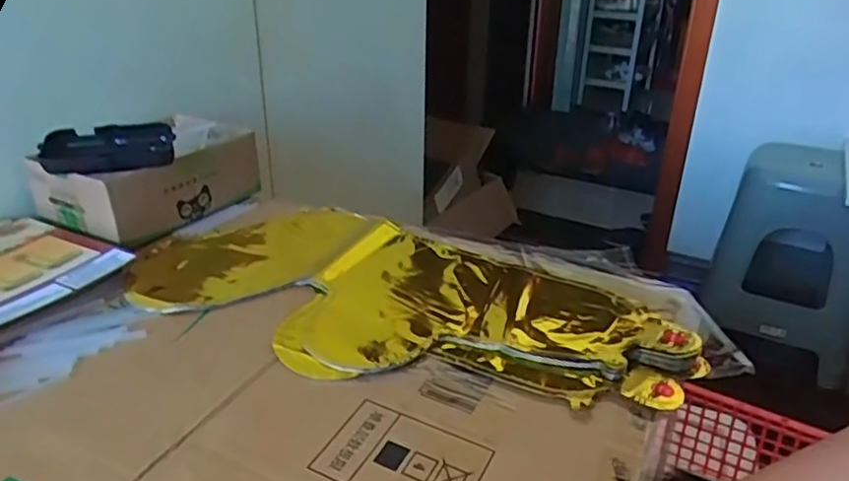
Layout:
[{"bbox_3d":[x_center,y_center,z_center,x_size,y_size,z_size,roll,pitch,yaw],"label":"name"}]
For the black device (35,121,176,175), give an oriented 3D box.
[{"bbox_3d":[-0.288,-0.087,0.593,0.109,0.026,0.065,-7,28,-14],"label":"black device"}]

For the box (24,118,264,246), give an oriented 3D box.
[{"bbox_3d":[-0.276,-0.071,0.655,0.131,0.057,0.185,17,31,26],"label":"box"}]

